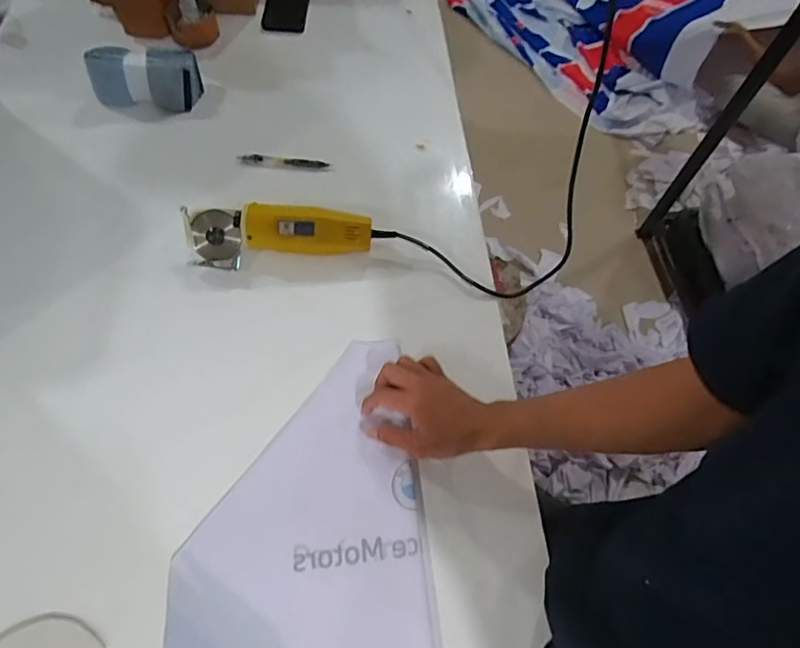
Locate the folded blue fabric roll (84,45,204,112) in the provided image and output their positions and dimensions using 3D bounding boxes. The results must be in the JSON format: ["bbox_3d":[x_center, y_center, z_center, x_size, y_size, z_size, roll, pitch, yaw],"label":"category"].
[{"bbox_3d":[-0.405,-0.389,0.833,0.160,0.060,0.075,0,61,-4],"label":"folded blue fabric roll"}]

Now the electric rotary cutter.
[{"bbox_3d":[-0.163,-0.119,0.712,0.247,0.059,0.073,-4,61,-6],"label":"electric rotary cutter"}]

